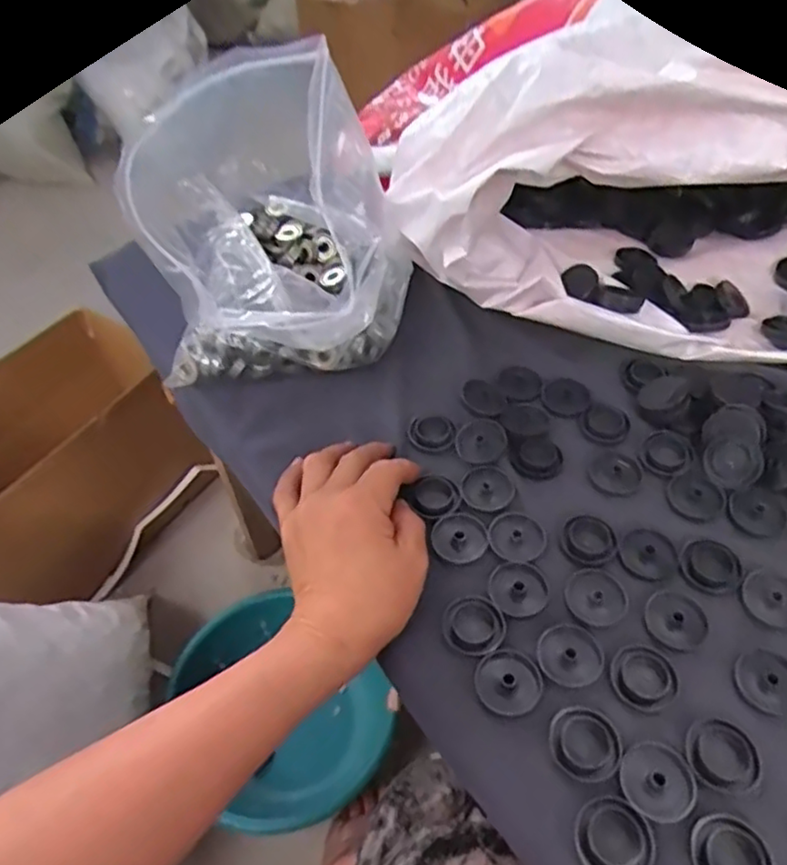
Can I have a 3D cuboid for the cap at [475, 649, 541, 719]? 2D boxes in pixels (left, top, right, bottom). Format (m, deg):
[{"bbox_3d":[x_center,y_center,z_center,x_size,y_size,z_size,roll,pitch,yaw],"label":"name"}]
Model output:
[{"bbox_3d":[0.060,0.131,0.352,0.032,0.005,0.033,-2,49,2],"label":"cap"}]

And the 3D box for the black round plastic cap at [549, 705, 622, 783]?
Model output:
[{"bbox_3d":[0.093,0.151,0.328,0.032,0.004,0.033,-2,49,2],"label":"black round plastic cap"}]

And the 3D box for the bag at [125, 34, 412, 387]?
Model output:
[{"bbox_3d":[-0.097,-0.163,0.484,0.171,0.173,0.253,-17,51,-11],"label":"bag"}]

